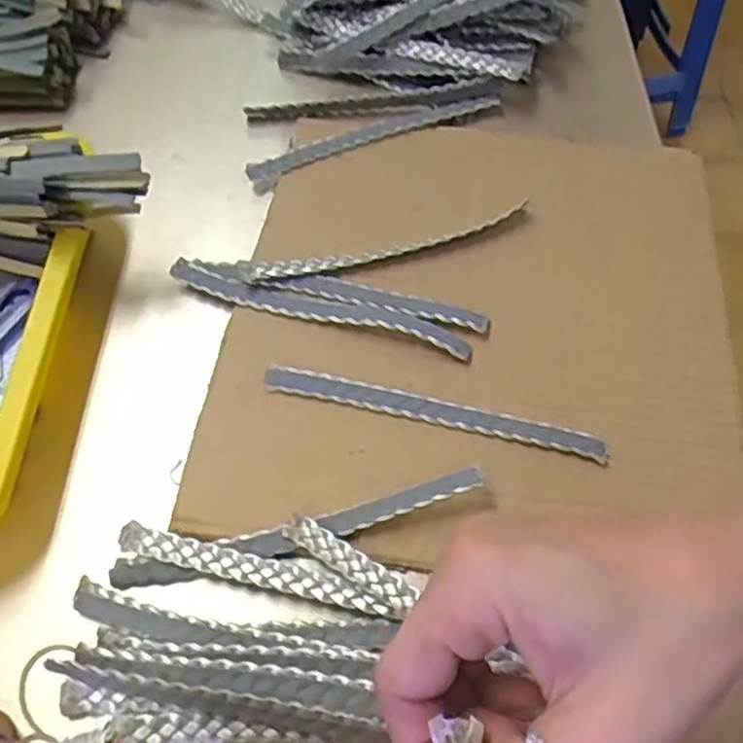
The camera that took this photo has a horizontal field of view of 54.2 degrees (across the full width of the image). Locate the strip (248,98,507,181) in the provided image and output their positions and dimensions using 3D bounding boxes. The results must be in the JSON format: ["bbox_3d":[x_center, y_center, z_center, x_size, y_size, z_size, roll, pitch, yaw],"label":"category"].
[{"bbox_3d":[0.002,-0.155,0.476,0.175,0.009,0.015,-19,60,-11],"label":"strip"}]

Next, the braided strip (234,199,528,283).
[{"bbox_3d":[0.007,-0.070,0.412,0.167,0.016,0.014,-11,59,-6],"label":"braided strip"}]

